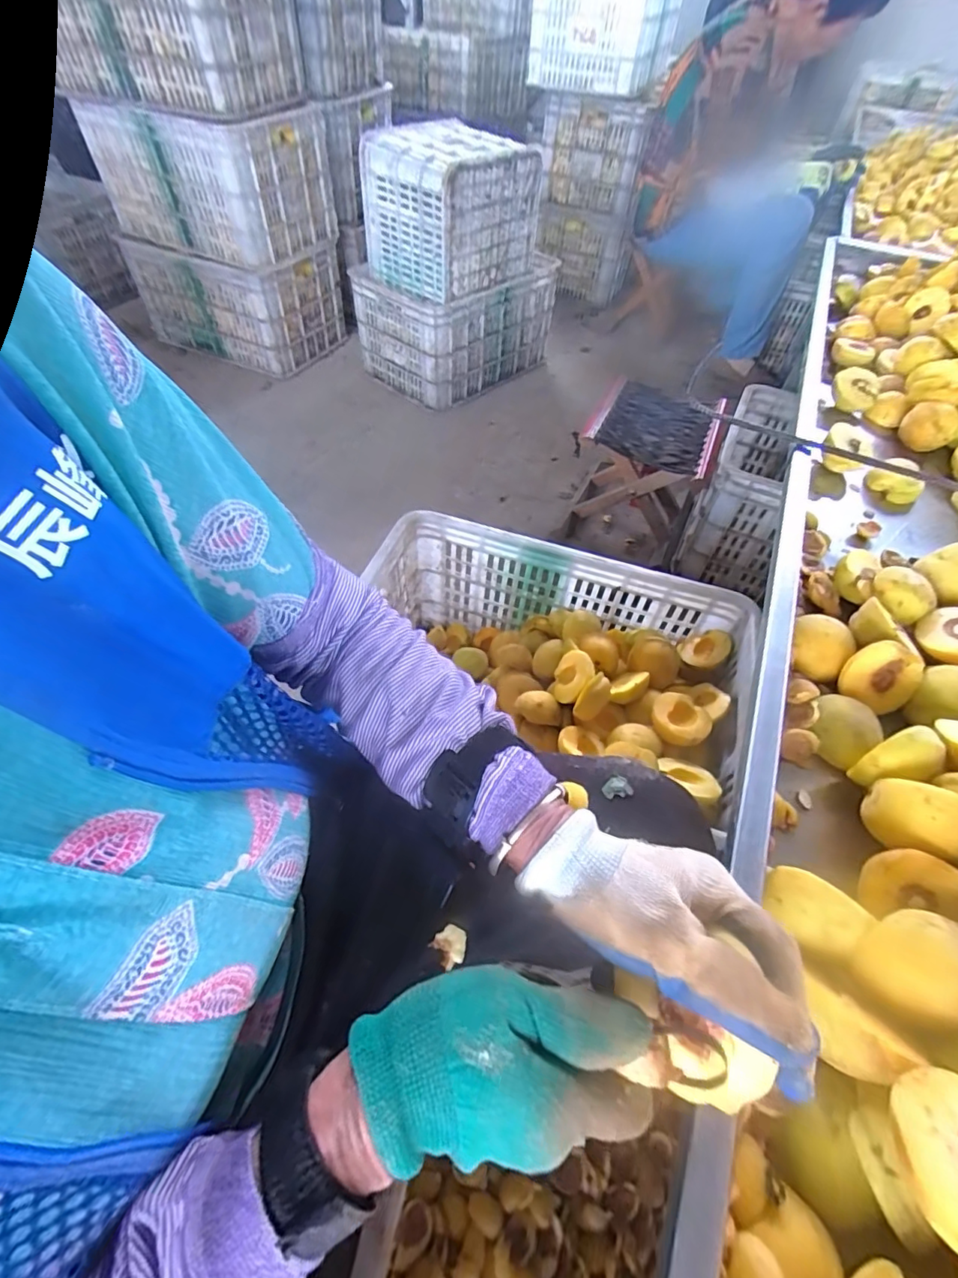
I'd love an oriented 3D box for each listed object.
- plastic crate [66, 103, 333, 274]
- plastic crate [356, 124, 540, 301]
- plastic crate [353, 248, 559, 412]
[{"bbox_3d":[-0.689,-1.186,1.323,0.517,0.259,0.332,14,54,8],"label":"plastic crate"},{"bbox_3d":[-0.062,-1.059,1.272,0.287,0.266,0.355,39,61,23],"label":"plastic crate"},{"bbox_3d":[-0.056,-0.923,1.506,0.334,0.267,0.503,36,59,22],"label":"plastic crate"}]

